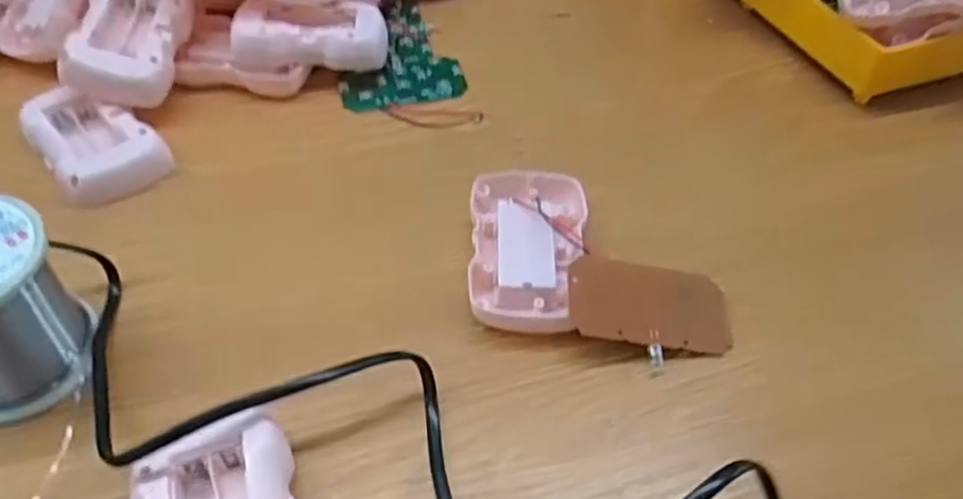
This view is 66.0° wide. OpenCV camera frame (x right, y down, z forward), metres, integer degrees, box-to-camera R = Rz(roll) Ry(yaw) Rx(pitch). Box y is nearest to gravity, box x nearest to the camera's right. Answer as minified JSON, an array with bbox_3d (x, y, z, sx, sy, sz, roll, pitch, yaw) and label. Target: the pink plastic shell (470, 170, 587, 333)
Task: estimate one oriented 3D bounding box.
[{"bbox_3d":[0.022,0.000,0.341,0.052,0.018,0.091,2,48,-1],"label":"pink plastic shell"}]

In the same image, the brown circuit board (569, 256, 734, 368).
[{"bbox_3d":[0.072,0.025,0.317,0.072,0.004,0.043,8,60,-14],"label":"brown circuit board"}]

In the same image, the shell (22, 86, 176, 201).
[{"bbox_3d":[-0.199,-0.056,0.383,0.053,0.016,0.082,-31,56,-27],"label":"shell"}]

